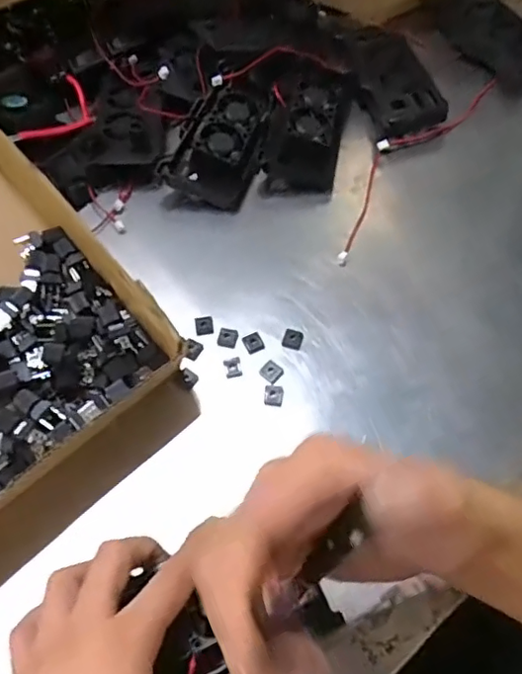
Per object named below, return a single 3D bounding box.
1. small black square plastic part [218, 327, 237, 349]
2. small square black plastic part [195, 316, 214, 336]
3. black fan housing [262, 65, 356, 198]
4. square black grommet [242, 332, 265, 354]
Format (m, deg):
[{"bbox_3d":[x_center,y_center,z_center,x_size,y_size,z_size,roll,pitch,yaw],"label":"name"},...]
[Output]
[{"bbox_3d":[-0.024,0.000,0.409,0.014,0.004,0.015,10,61,7],"label":"small black square plastic part"},{"bbox_3d":[-0.042,-0.009,0.412,0.013,0.004,0.016,-10,61,-4],"label":"small square black plastic part"},{"bbox_3d":[0.043,-0.190,0.498,0.061,0.018,0.142,11,62,8],"label":"black fan housing"},{"bbox_3d":[-0.005,0.004,0.405,0.013,0.004,0.015,-23,63,-11],"label":"square black grommet"}]

